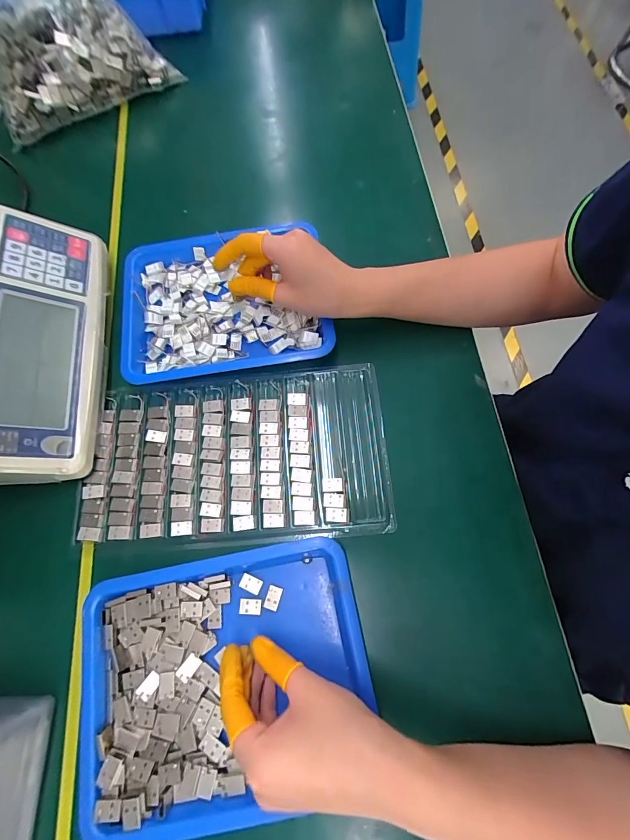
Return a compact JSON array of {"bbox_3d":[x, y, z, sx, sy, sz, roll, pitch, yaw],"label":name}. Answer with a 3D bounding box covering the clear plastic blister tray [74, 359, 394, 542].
[{"bbox_3d":[-0.074,0.033,0.357,0.278,0.014,0.155,-5,70,1],"label":"clear plastic blister tray"}]

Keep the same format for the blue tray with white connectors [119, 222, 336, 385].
[{"bbox_3d":[-0.101,-0.127,0.401,0.214,0.029,0.170,-8,70,0],"label":"blue tray with white connectors"}]

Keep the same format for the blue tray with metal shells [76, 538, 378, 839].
[{"bbox_3d":[-0.070,0.195,0.286,0.219,0.020,0.169,-11,70,-1],"label":"blue tray with metal shells"}]

